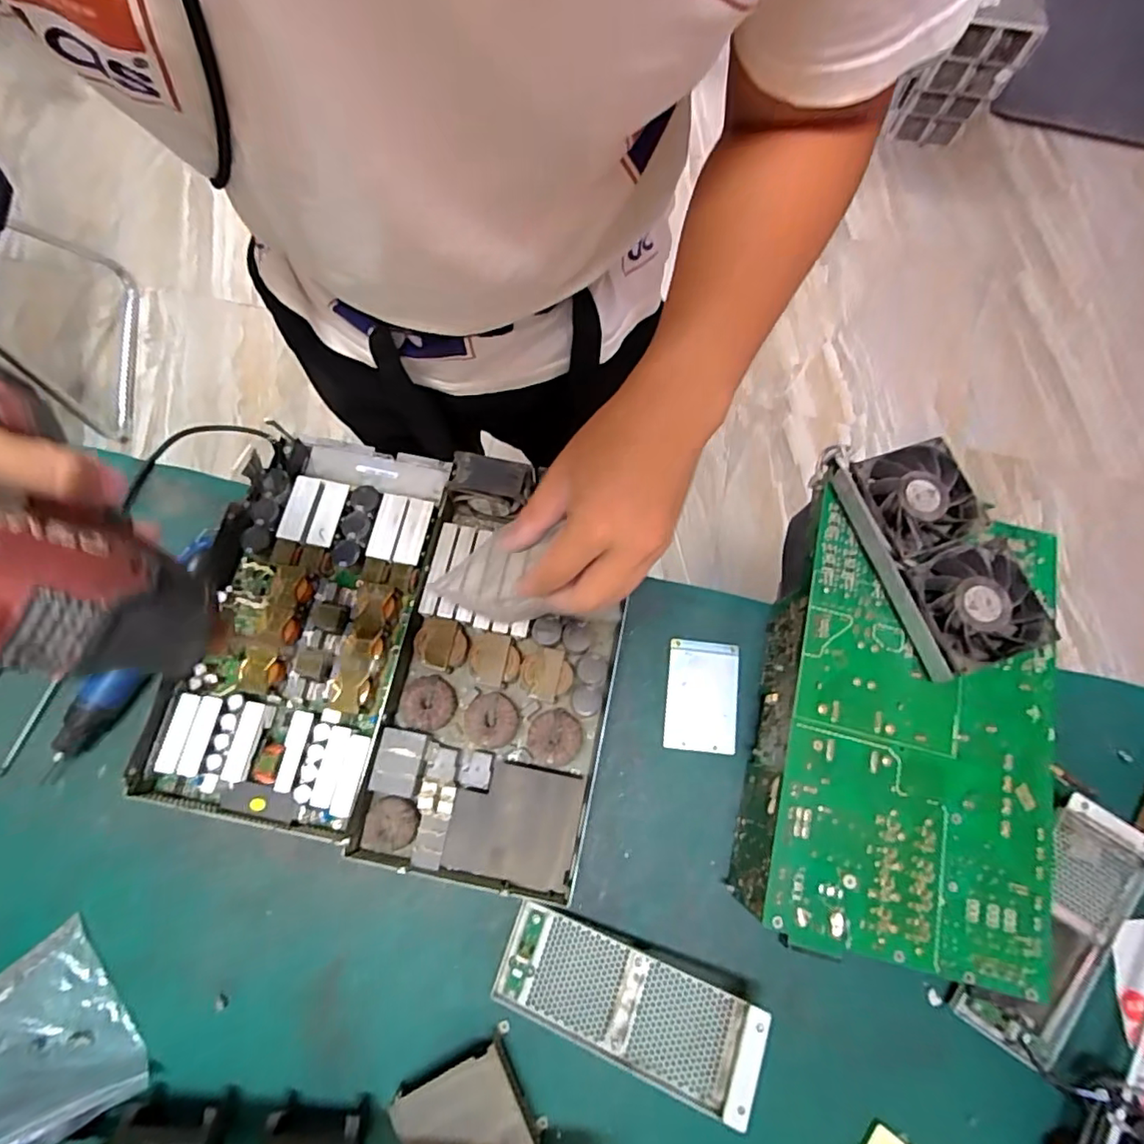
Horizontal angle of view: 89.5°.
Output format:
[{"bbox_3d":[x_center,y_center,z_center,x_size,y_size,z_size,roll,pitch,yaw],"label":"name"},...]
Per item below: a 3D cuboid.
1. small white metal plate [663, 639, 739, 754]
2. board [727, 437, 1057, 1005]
[{"bbox_3d":[0.134,0.127,0.596,0.073,0.006,0.111,6,75,0],"label":"small white metal plate"},{"bbox_3d":[0.296,0.112,0.519,0.214,0.138,0.412,15,77,3],"label":"board"}]

